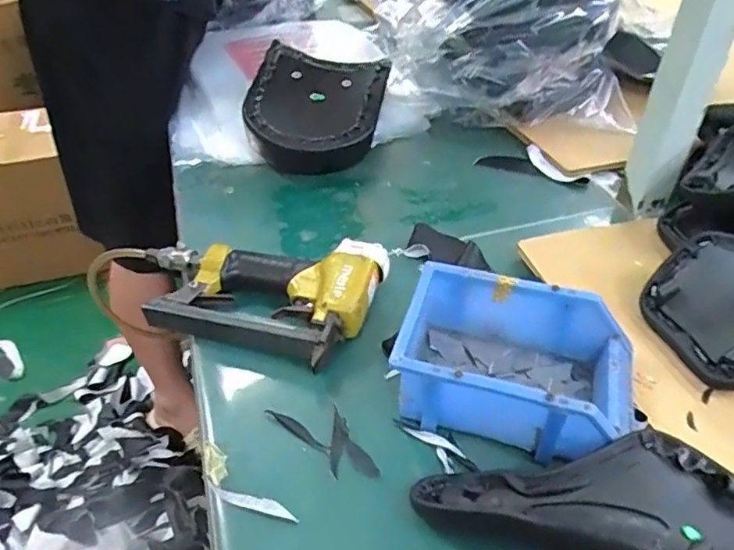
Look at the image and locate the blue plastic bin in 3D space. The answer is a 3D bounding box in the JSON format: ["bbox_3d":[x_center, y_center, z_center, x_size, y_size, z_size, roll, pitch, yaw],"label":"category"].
[{"bbox_3d":[0.119,0.068,0.460,0.169,0.074,0.113,10,43,16],"label":"blue plastic bin"}]

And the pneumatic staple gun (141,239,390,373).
[{"bbox_3d":[-0.104,0.016,0.551,0.224,0.047,0.134,10,44,14],"label":"pneumatic staple gun"}]

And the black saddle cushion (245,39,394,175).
[{"bbox_3d":[-0.068,-0.218,0.782,0.169,0.089,0.201,5,43,9],"label":"black saddle cushion"}]

